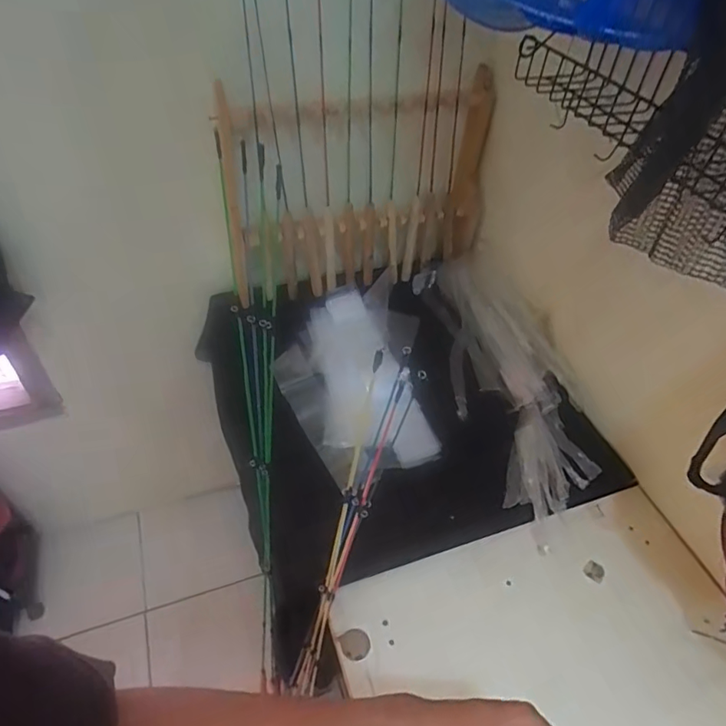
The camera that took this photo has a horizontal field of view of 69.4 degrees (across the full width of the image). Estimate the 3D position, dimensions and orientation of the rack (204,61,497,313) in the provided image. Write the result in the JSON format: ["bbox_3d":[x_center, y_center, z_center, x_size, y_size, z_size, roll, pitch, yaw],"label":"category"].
[{"bbox_3d":[0.019,-0.327,1.040,0.470,0.380,0.152,-12,49,-15],"label":"rack"}]

